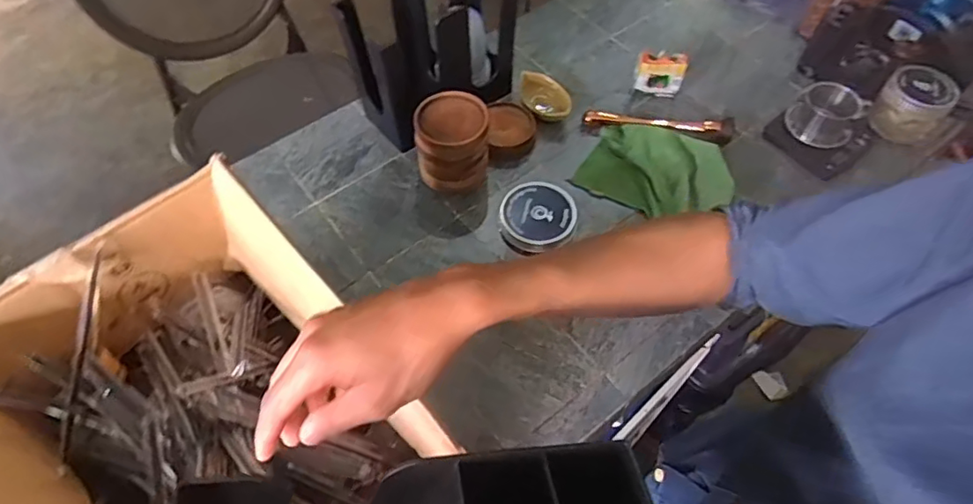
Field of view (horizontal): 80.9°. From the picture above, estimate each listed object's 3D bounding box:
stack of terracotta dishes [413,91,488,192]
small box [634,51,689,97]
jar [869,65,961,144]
[{"bbox_3d":[-0.047,-0.147,0.804,0.096,0.119,0.091,0,58,1],"label":"stack of terracotta dishes"},{"bbox_3d":[0.275,-0.282,0.900,0.073,0.066,0.024,2,58,2],"label":"small box"},{"bbox_3d":[0.642,-0.229,0.855,0.107,0.066,0.090,-39,65,-21],"label":"jar"}]

